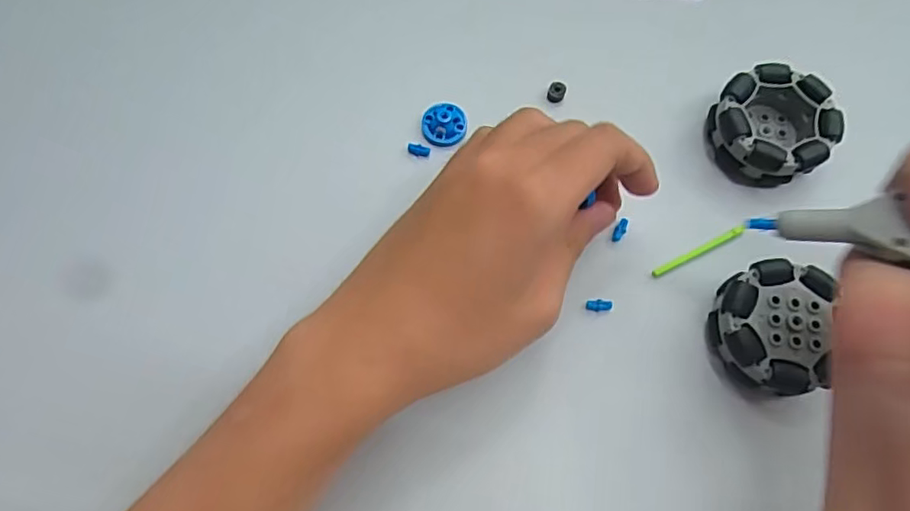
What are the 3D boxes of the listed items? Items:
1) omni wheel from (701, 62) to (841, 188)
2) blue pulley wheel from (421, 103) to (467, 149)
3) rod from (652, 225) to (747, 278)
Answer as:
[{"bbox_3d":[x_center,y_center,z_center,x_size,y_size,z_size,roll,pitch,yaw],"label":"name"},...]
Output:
[{"bbox_3d":[0.169,-0.069,0.309,0.059,0.024,0.059,0,70,-1],"label":"omni wheel"},{"bbox_3d":[-0.006,-0.072,0.315,0.024,0.009,0.025,0,70,-1],"label":"blue pulley wheel"},{"bbox_3d":[0.126,-0.003,0.298,0.055,0.004,0.004,-26,74,-9],"label":"rod"}]

